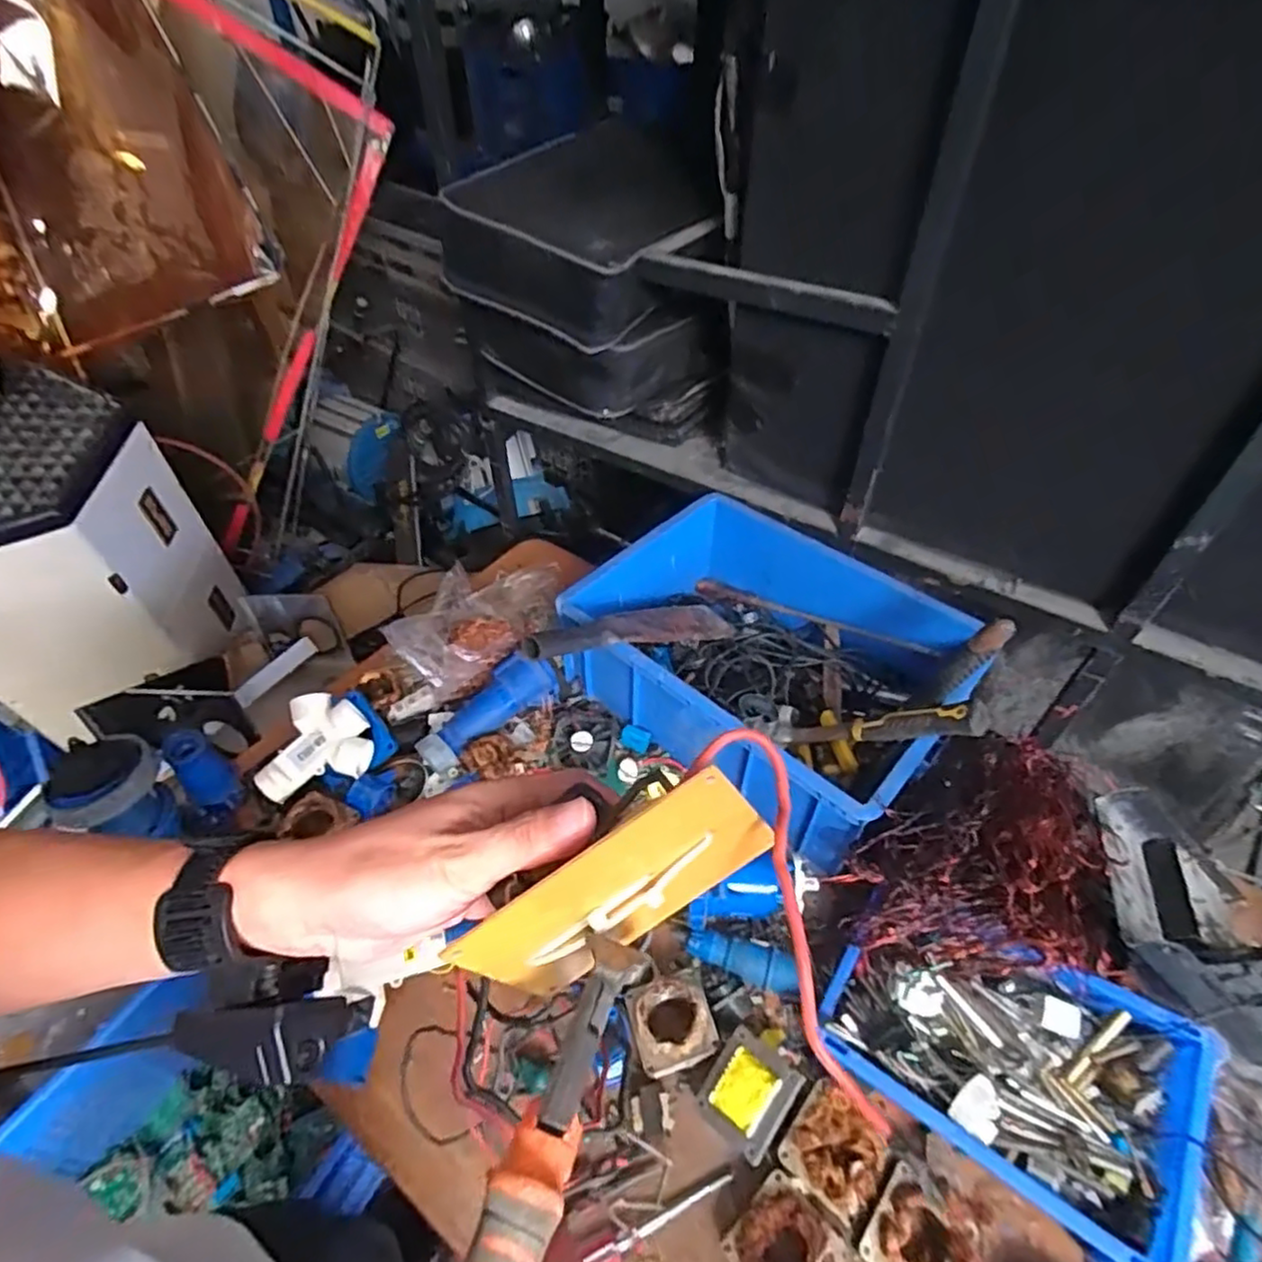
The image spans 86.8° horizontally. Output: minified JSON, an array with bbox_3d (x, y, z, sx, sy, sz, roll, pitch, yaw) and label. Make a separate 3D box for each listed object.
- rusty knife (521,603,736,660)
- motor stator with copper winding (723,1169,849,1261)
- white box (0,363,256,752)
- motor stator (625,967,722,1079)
[{"bbox_3d":[0.012,-0.004,0.898,0.373,0.026,0.090,-7,38,-47],"label":"rusty knife"},{"bbox_3d":[0.132,0.537,0.579,0.080,0.043,0.079,-31,54,-27],"label":"motor stator with copper winding"},{"bbox_3d":[-1.006,-0.102,1.201,0.329,0.502,0.472,28,52,24],"label":"white box"},{"bbox_3d":[0.043,0.402,0.691,0.082,0.049,0.083,-16,38,-7],"label":"motor stator"}]

